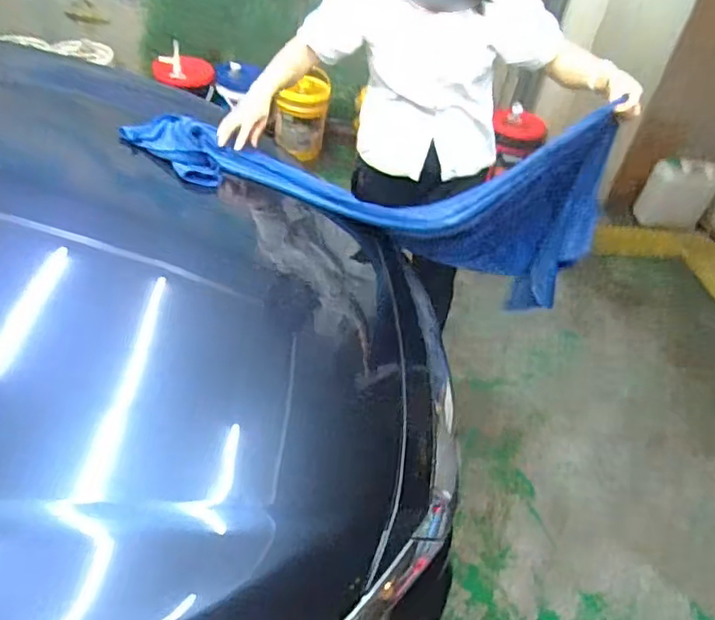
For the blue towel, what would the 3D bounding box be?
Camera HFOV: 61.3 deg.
[{"bbox_3d":[0.045,-0.222,1.400,1.016,0.453,0.145,2,39,-10],"label":"blue towel"}]

